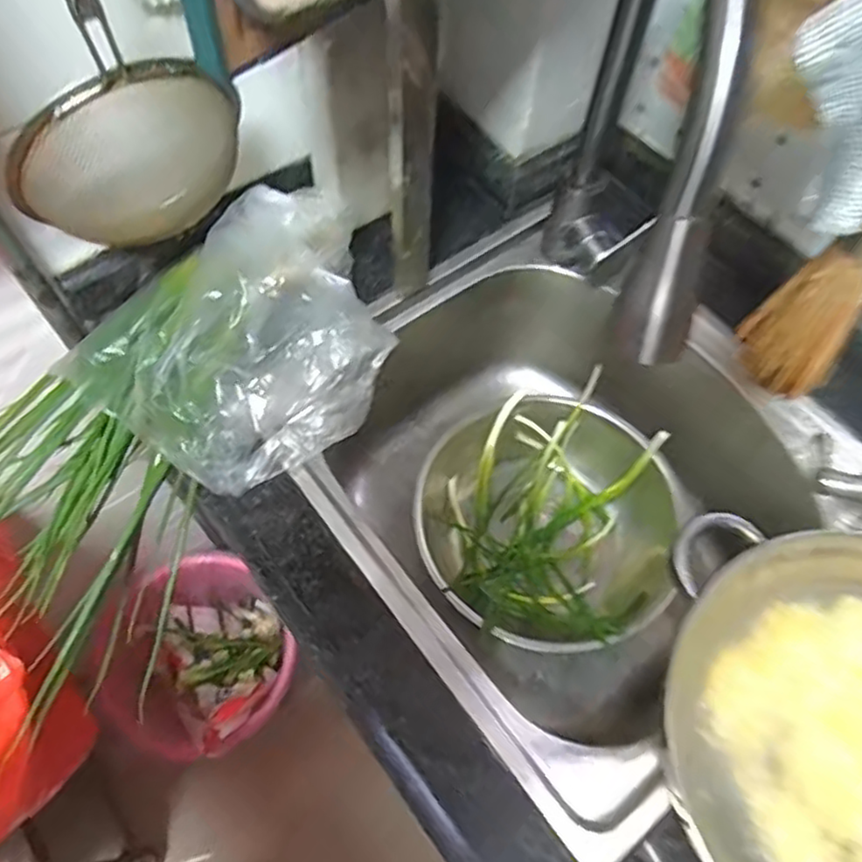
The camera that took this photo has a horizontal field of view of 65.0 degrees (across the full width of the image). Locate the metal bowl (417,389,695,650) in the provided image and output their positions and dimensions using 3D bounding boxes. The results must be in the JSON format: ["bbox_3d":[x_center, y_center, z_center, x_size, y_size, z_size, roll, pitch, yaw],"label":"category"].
[{"bbox_3d":[0.116,0.085,0.727,0.241,0.105,0.291,18,62,8],"label":"metal bowl"}]

